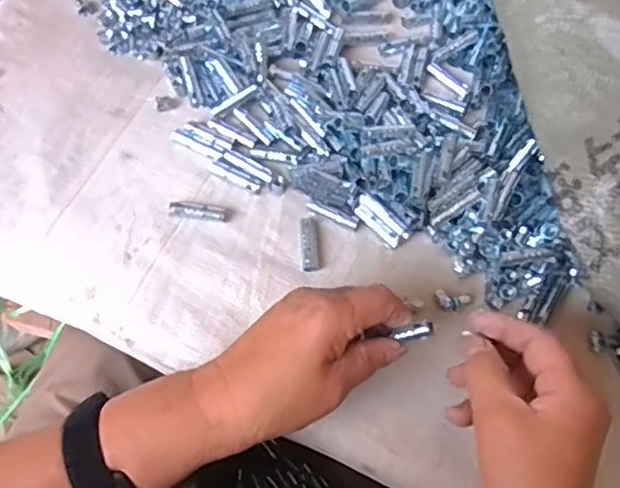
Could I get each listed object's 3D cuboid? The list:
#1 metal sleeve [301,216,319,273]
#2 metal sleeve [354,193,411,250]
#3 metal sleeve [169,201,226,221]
[{"bbox_3d":[0.001,-0.001,0.478,0.014,0.011,0.045,-1,65,-3],"label":"metal sleeve"},{"bbox_3d":[0.054,-0.018,0.486,0.046,0.012,0.018,42,70,15],"label":"metal sleeve"},{"bbox_3d":[-0.085,-0.024,0.476,0.040,0.011,0.009,6,65,0],"label":"metal sleeve"}]

